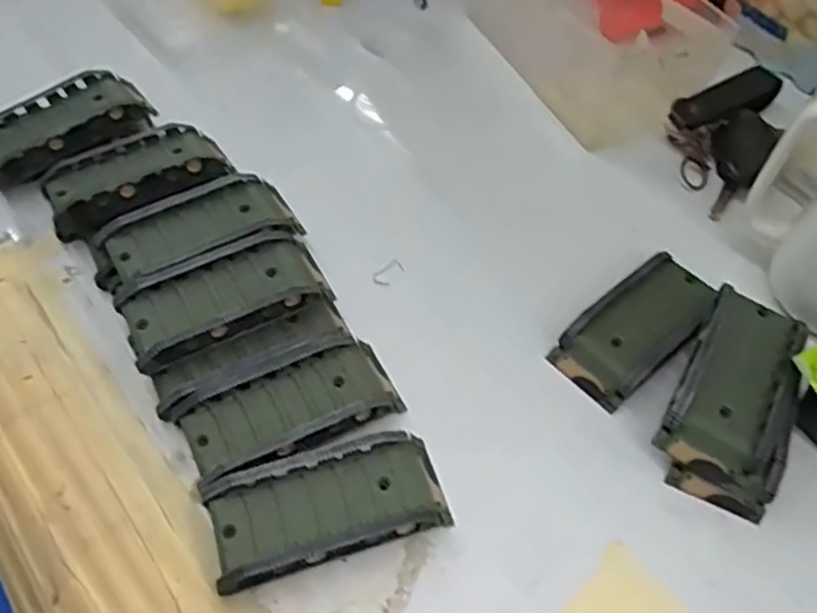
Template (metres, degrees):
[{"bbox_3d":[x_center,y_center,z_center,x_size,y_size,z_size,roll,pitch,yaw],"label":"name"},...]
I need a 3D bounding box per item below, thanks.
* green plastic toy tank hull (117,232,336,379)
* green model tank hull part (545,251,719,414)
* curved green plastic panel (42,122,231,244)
[{"bbox_3d":[-0.091,-0.005,0.355,0.096,0.021,0.045,-23,57,-20],"label":"green plastic toy tank hull"},{"bbox_3d":[0.120,0.009,0.365,0.095,0.016,0.045,-35,62,-26],"label":"green model tank hull part"},{"bbox_3d":[-0.151,-0.070,0.401,0.095,0.028,0.060,-26,58,-22],"label":"curved green plastic panel"}]

